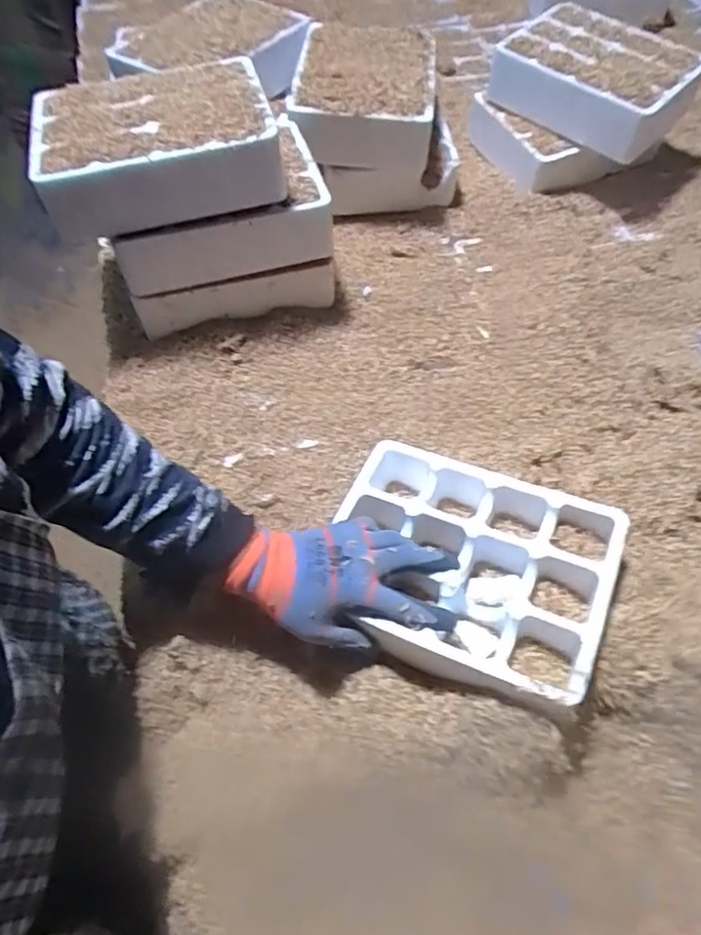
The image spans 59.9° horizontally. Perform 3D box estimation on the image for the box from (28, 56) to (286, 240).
[{"bbox_3d":[-0.212,-0.358,0.661,0.242,0.071,0.199,-13,61,-5],"label":"box"}]

